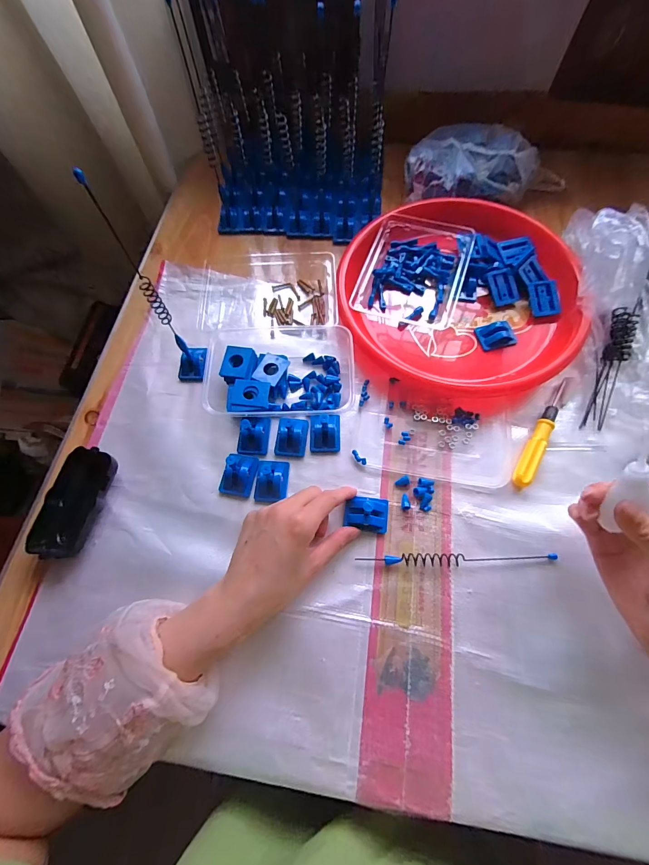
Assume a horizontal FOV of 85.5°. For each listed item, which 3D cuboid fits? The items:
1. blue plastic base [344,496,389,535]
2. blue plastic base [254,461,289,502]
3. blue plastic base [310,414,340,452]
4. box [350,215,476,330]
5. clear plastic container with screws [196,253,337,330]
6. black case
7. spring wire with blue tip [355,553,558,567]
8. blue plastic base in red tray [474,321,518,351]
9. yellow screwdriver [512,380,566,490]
[{"bbox_3d":[0.043,0.083,0.358,0.044,0.014,0.034,6,68,4],"label":"blue plastic base"},{"bbox_3d":[-0.057,0.050,0.371,0.034,0.021,0.043,3,67,3],"label":"blue plastic base"},{"bbox_3d":[0.000,-0.002,0.392,0.034,0.017,0.043,0,67,2],"label":"blue plastic base"},{"bbox_3d":[0.118,-0.210,0.457,0.123,0.032,0.156,17,69,9],"label":"box"},{"bbox_3d":[-0.072,-0.194,0.463,0.178,0.030,0.129,2,67,3],"label":"clear plastic container with screws"},{"bbox_3d":[-0.255,0.072,0.360,0.049,0.026,0.107,14,68,8],"label":"black case"},{"bbox_3d":[0.130,0.124,0.342,0.187,0.007,0.013,0,67,2],"label":"spring wire with blue tip"},{"bbox_3d":[0.210,-0.120,0.427,0.044,0.014,0.030,-14,67,-4],"label":"blue plastic base in red tray"},{"bbox_3d":[0.236,-0.002,0.380,0.016,0.014,0.142,30,71,13],"label":"yellow screwdriver"}]

